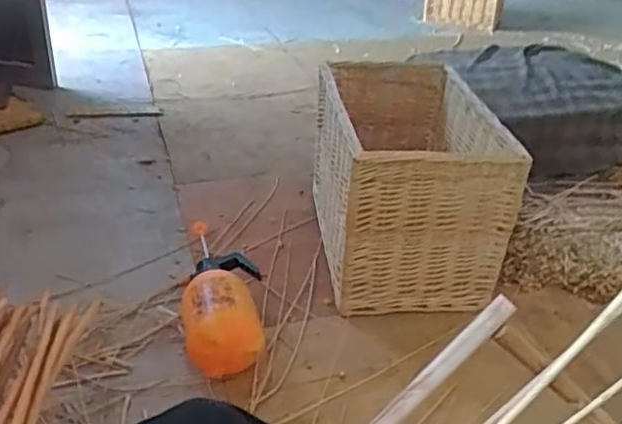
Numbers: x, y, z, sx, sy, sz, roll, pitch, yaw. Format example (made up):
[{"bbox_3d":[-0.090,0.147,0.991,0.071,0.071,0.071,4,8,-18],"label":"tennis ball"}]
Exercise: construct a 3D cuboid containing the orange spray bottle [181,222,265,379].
[{"bbox_3d":[-0.166,0.175,1.209,0.140,0.128,0.289,-1,31,-7],"label":"orange spray bottle"}]

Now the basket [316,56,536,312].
[{"bbox_3d":[0.201,-0.103,1.499,0.335,0.357,0.645,0,31,-5],"label":"basket"}]

